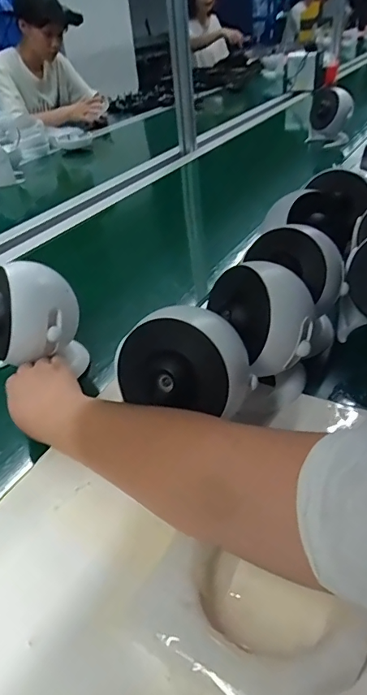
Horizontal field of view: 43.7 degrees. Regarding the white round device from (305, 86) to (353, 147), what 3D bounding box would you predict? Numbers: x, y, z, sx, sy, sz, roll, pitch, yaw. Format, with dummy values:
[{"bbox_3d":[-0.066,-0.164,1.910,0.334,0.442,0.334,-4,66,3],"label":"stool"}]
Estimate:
[{"bbox_3d":[0.416,-0.646,1.293,0.112,0.144,0.113,5,38,15],"label":"white round device"}]

